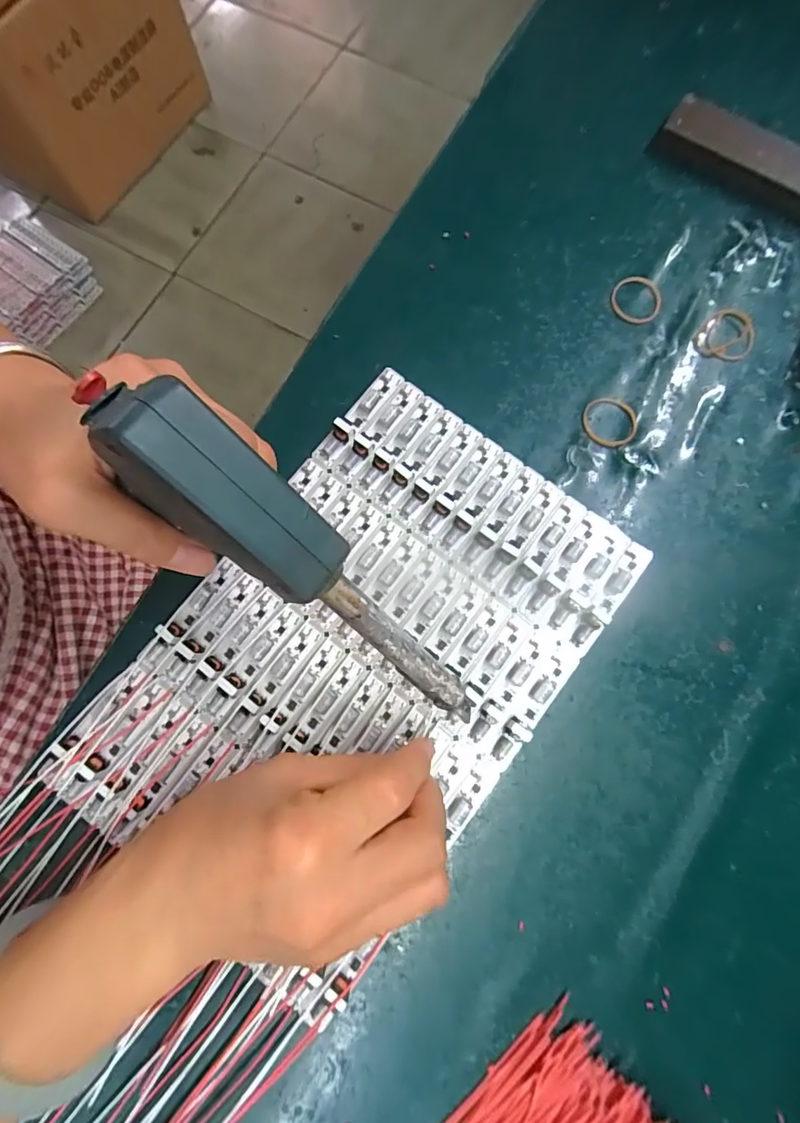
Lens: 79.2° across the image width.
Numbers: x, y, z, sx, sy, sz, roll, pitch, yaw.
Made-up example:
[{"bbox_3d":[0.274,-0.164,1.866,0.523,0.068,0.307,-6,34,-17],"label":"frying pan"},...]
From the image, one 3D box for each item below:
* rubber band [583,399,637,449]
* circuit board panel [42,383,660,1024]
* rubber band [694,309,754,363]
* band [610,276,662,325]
[{"bbox_3d":[0.126,-0.084,0.292,0.033,0.007,0.031,0,79,0],"label":"rubber band"},{"bbox_3d":[-0.020,0.051,0.262,0.187,0.014,0.290,37,82,7],"label":"circuit board panel"},{"bbox_3d":[0.203,-0.142,0.300,0.034,0.004,0.039,24,80,5],"label":"rubber band"},{"bbox_3d":[0.150,-0.167,0.307,0.031,0.004,0.035,18,80,3],"label":"band"}]

